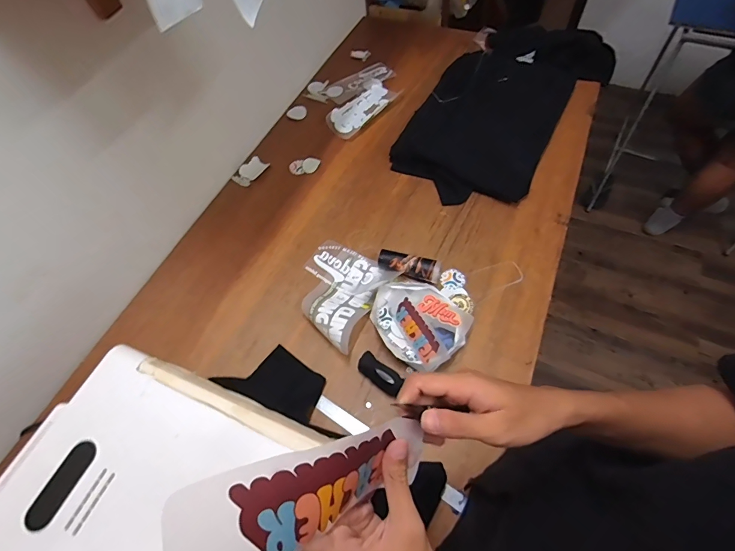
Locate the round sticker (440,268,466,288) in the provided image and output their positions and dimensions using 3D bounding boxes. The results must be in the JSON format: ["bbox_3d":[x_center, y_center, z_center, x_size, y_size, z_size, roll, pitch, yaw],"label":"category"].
[{"bbox_3d":[0.196,0.007,0.892,0.051,0.005,0.048,-6,65,13],"label":"round sticker"}]

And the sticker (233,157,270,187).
[{"bbox_3d":[-0.337,-0.299,1.112,0.067,0.008,0.105,31,66,20],"label":"sticker"}]

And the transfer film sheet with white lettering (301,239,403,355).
[{"bbox_3d":[-0.074,0.023,0.866,0.213,0.058,0.226,28,65,19],"label":"transfer film sheet with white lettering"}]

